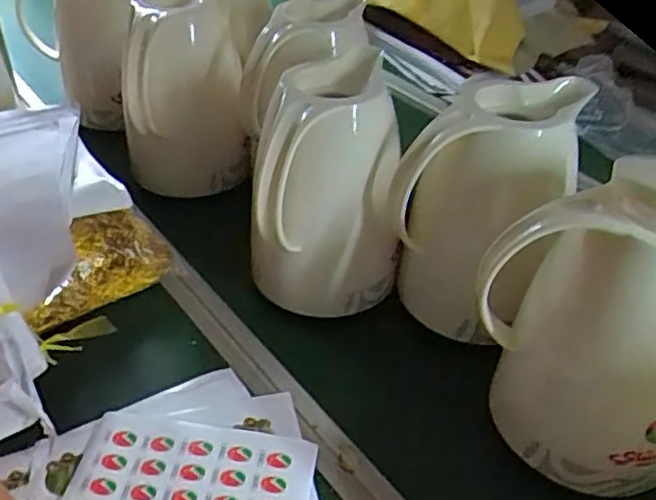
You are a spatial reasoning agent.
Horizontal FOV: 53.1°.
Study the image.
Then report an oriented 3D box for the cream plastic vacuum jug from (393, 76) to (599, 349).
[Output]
[{"bbox_3d":[0.165,-0.033,0.629,0.142,0.216,0.163,31,45,31],"label":"cream plastic vacuum jug"}]

